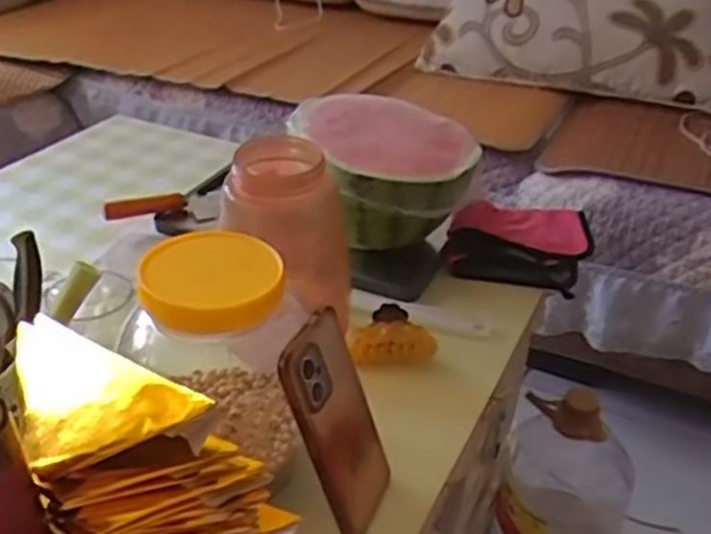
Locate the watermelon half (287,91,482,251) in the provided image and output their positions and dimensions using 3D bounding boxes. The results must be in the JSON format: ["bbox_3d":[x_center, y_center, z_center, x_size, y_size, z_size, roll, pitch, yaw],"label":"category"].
[{"bbox_3d":[0.032,-0.108,0.822,0.187,0.118,0.183,1,33,-1],"label":"watermelon half"}]

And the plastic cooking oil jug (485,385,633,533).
[{"bbox_3d":[0.269,0.309,0.964,0.163,0.324,0.132,12,34,15],"label":"plastic cooking oil jug"}]

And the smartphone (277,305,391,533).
[{"bbox_3d":[-0.010,0.111,0.523,0.013,0.158,0.071,-3,26,33],"label":"smartphone"}]

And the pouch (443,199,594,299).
[{"bbox_3d":[0.193,-0.032,0.866,0.161,0.040,0.145,10,33,12],"label":"pouch"}]

